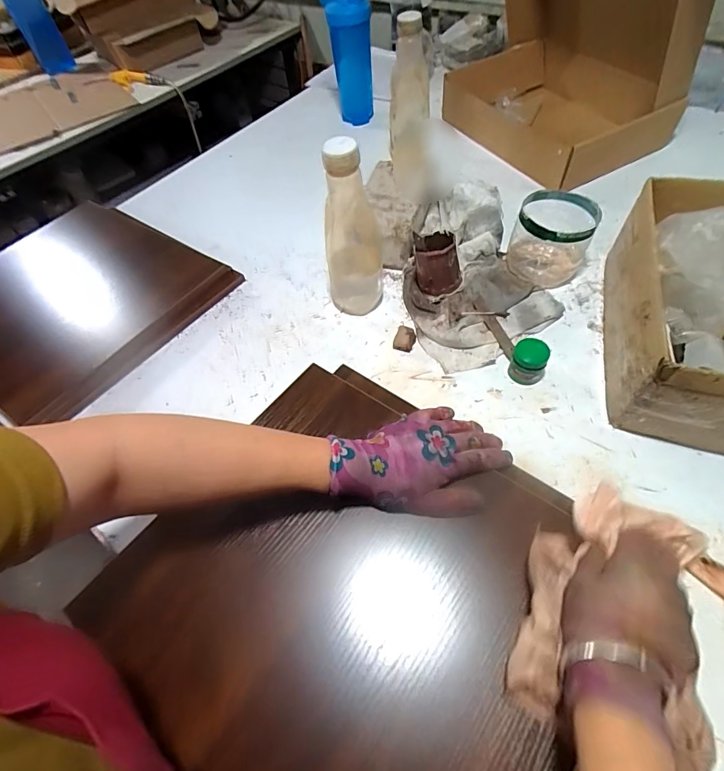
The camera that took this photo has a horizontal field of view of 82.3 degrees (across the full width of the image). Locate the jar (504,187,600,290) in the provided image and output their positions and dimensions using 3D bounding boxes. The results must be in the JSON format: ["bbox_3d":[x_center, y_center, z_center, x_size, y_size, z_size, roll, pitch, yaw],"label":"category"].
[{"bbox_3d":[0.263,-0.204,0.581,0.101,0.089,0.096,-2,57,3],"label":"jar"}]

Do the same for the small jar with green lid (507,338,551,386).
[{"bbox_3d":[0.204,-0.027,0.504,0.042,0.049,0.035,17,60,15],"label":"small jar with green lid"}]

